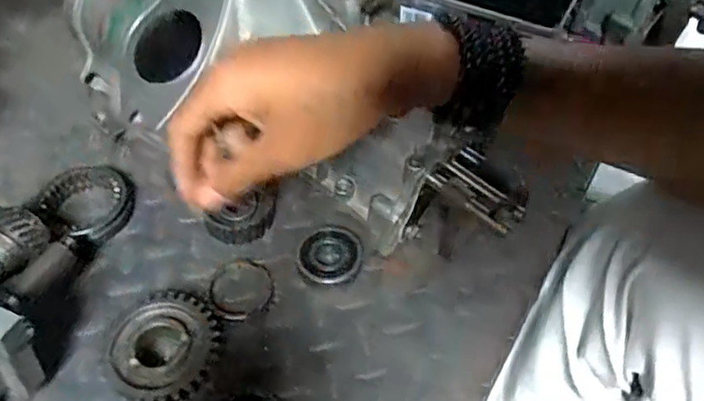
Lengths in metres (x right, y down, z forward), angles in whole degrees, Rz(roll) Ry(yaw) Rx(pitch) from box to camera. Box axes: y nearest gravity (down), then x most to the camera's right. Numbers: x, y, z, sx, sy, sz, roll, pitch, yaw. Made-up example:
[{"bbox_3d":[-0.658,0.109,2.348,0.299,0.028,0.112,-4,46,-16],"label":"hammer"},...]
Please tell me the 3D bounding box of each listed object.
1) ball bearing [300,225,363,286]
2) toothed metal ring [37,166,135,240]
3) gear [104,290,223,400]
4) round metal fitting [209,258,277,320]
[{"bbox_3d":[-0.017,0.043,0.477,0.047,0.016,0.051,0,52,-1],"label":"ball bearing"},{"bbox_3d":[-0.215,-0.001,0.512,0.071,0.022,0.065,0,52,-1],"label":"toothed metal ring"},{"bbox_3d":[-0.125,0.104,0.422,0.071,0.030,0.081,13,53,9],"label":"gear"},{"bbox_3d":[-0.083,0.066,0.465,0.048,0.004,0.055,-20,55,-16],"label":"round metal fitting"}]

